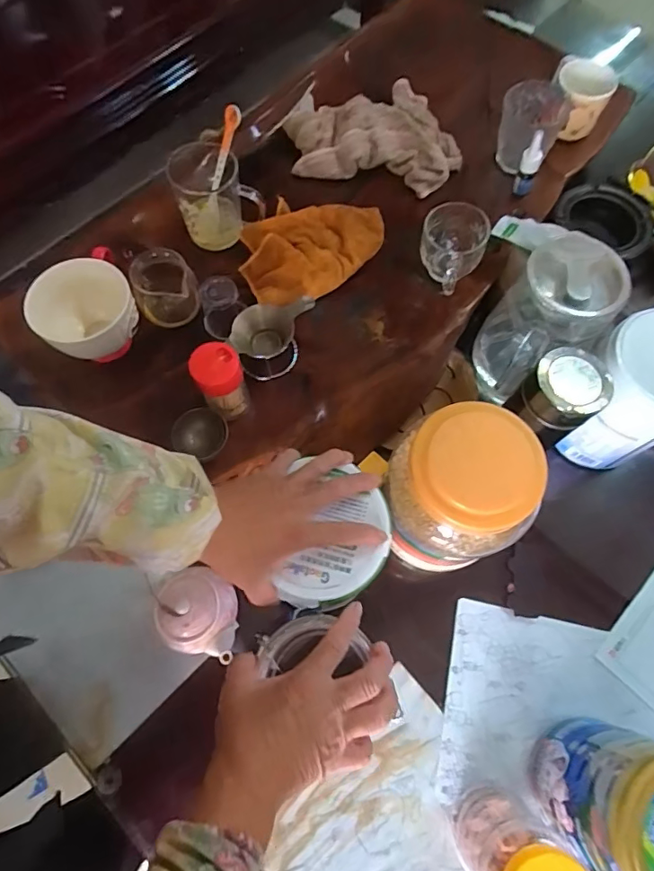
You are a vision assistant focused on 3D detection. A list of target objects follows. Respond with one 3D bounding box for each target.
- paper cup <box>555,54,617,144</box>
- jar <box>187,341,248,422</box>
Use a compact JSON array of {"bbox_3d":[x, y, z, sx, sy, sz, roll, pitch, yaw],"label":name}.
[{"bbox_3d":[0.335,-0.447,0.677,0.075,0.069,0.071,0,69,-1],"label":"paper cup"},{"bbox_3d":[-0.114,-0.055,0.553,0.048,0.099,0.048,0,69,-1],"label":"jar"}]

